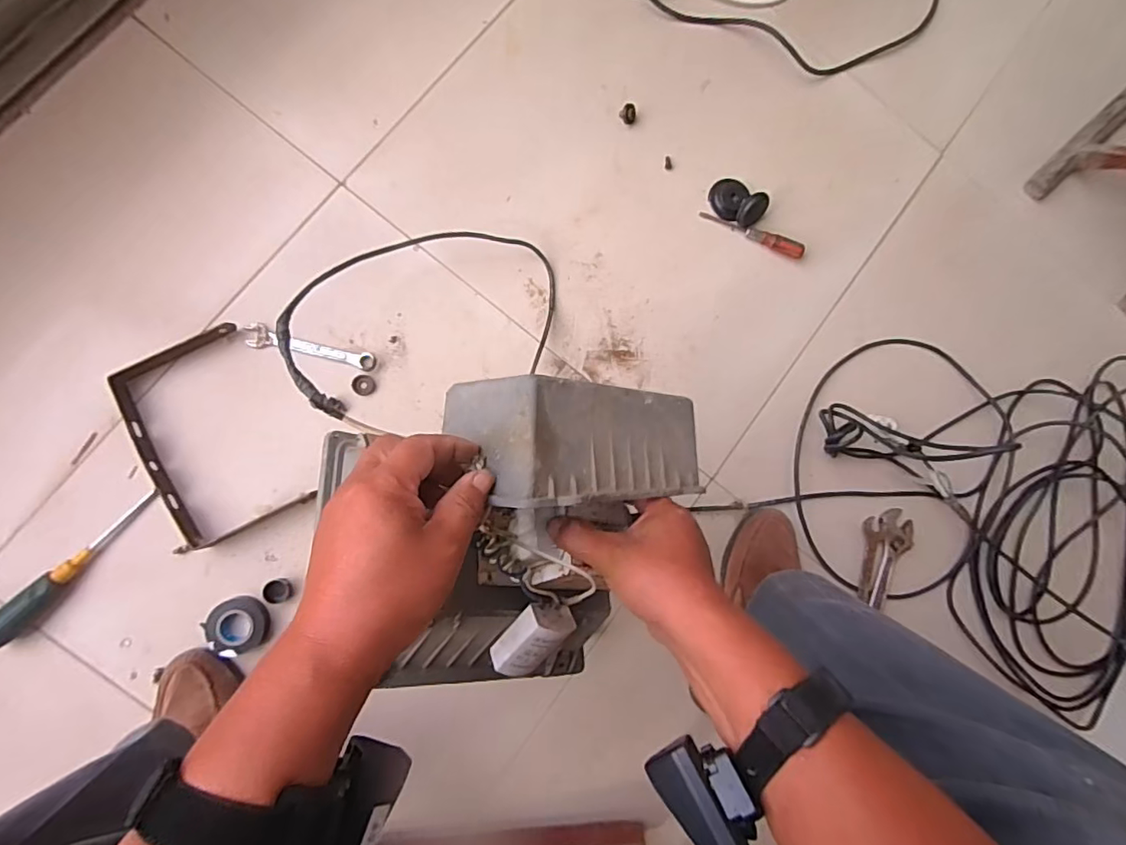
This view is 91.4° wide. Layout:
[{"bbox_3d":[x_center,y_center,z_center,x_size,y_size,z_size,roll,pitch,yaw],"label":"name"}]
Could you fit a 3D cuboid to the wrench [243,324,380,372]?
[{"bbox_3d":[-0.302,-0.089,0.657,0.151,0.008,0.028,13,85,-7],"label":"wrench"}]

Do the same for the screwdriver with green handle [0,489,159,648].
[{"bbox_3d":[-0.537,0.153,0.595,0.029,0.029,0.217,41,83,-4],"label":"screwdriver with green handle"}]

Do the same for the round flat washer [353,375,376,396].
[{"bbox_3d":[-0.241,-0.045,0.666,0.027,0.004,0.025,0,87,-8],"label":"round flat washer"}]

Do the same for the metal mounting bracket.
[{"bbox_3d":[-0.400,0.017,0.622,0.150,0.026,0.225,-28,91,-8],"label":"metal mounting bracket"}]

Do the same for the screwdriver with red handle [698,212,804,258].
[{"bbox_3d":[0.258,-0.257,0.740,0.148,0.018,0.020,23,84,-6],"label":"screwdriver with red handle"}]

